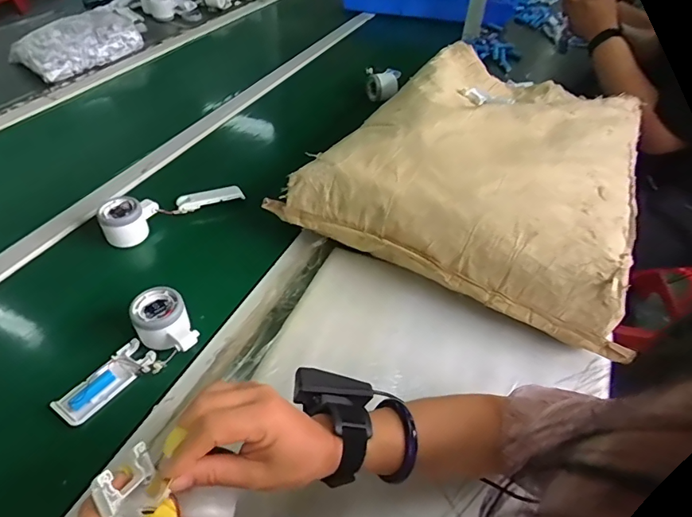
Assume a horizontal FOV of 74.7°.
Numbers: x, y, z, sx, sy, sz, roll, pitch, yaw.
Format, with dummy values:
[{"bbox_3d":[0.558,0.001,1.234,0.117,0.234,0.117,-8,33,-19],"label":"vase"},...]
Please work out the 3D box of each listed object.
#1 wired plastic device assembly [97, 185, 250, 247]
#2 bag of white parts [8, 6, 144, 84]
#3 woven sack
[{"bbox_3d":[-0.263,-0.084,0.692,0.208,0.049,0.054,-26,52,-27],"label":"wired plastic device assembly"},{"bbox_3d":[-0.629,-0.507,1.071,0.145,0.079,0.260,30,50,23],"label":"bag of white parts"},{"bbox_3d":[0.236,-0.190,0.738,0.456,0.127,0.581,21,47,16],"label":"woven sack"}]

